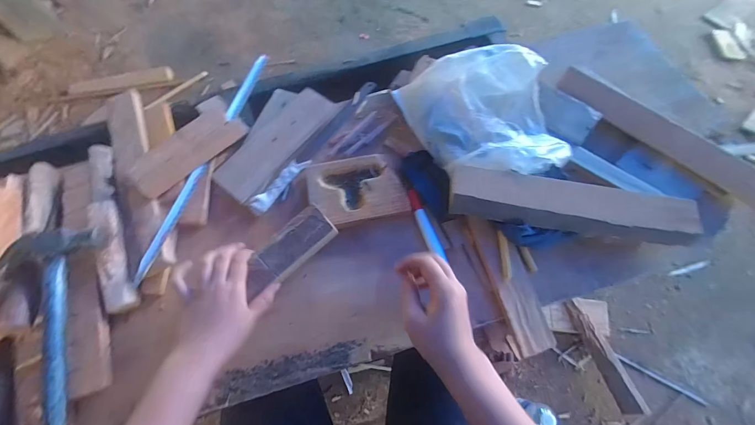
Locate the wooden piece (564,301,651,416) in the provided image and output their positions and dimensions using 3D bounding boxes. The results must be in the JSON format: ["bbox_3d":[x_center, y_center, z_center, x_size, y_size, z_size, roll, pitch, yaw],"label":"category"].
[{"bbox_3d":[0.647,0.408,0.982,0.063,0.036,0.314,-20,68,-8],"label":"wooden piece"}]

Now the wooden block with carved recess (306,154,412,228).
[{"bbox_3d":[-0.032,-0.038,0.510,0.139,0.018,0.108,-11,67,-4],"label":"wooden block with carved recess"}]

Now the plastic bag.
[{"bbox_3d":[0.154,-0.152,0.524,0.213,0.072,0.216,-12,67,-4],"label":"plastic bag"}]

